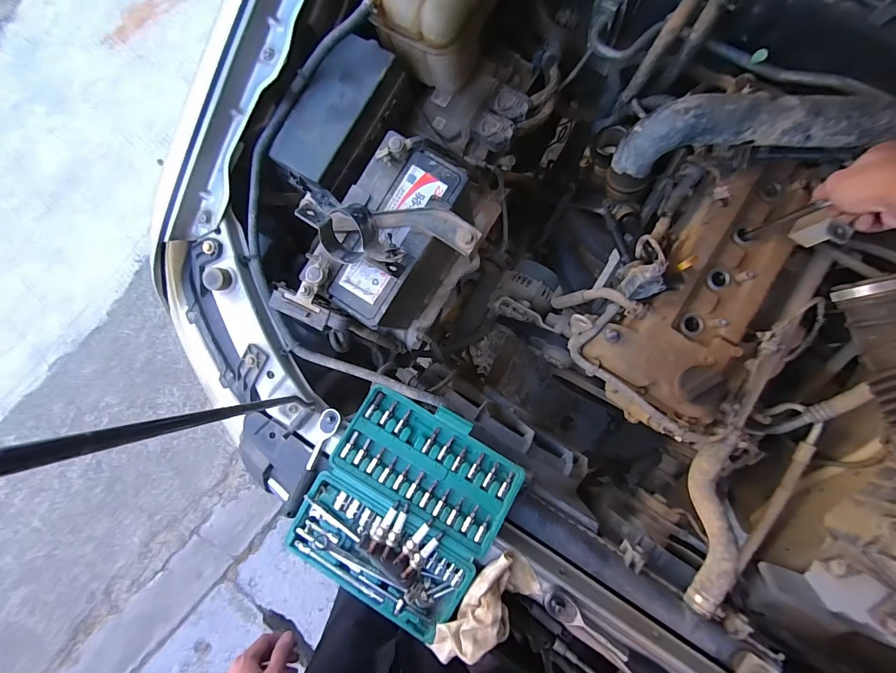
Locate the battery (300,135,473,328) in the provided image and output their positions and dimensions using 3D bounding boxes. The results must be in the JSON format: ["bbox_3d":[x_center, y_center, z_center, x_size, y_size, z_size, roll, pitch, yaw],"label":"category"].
[{"bbox_3d":[-0.063,-0.126,0.592,0.155,0.217,0.242,37,94,7],"label":"battery"}]

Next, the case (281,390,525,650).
[{"bbox_3d":[-0.057,0.221,0.503,0.229,0.056,0.256,29,93,7],"label":"case"}]

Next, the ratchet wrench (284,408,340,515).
[{"bbox_3d":[-0.183,0.165,0.513,0.025,0.029,0.142,24,92,8],"label":"ratchet wrench"}]

